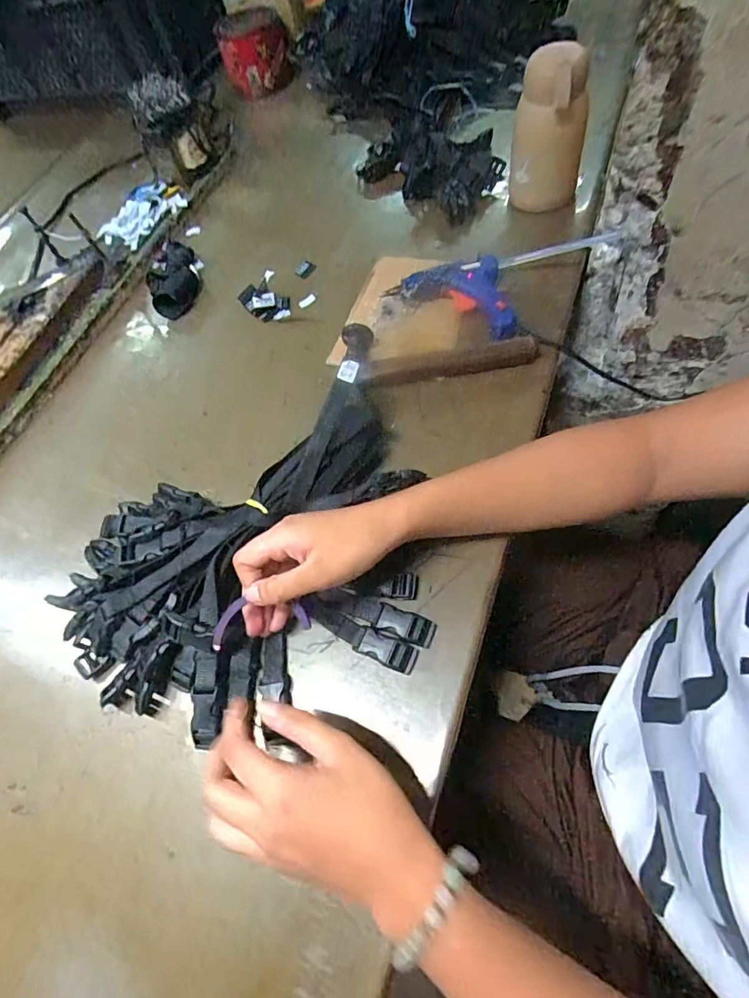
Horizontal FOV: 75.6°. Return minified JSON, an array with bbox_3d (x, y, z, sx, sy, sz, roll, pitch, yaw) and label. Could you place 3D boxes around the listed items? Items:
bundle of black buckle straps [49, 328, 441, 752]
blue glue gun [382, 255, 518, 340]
[{"bbox_3d":[-0.111,0.037,0.400,0.309,0.076,0.265,-19,61,-7],"label":"bundle of black buckle straps"},{"bbox_3d":[0.093,-0.221,0.509,0.147,0.027,0.089,29,71,22],"label":"blue glue gun"}]

